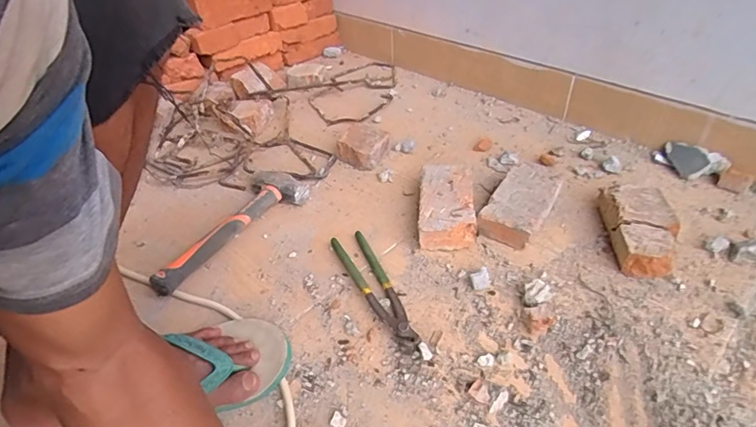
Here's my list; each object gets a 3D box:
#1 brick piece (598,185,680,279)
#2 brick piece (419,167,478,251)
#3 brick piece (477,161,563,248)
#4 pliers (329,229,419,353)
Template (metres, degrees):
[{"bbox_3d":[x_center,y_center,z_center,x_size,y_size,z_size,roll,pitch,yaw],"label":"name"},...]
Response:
[{"bbox_3d":[0.381,0.021,0.668,0.085,0.048,0.162,3,39,8],"label":"brick piece"},{"bbox_3d":[0.108,-0.015,0.733,0.085,0.049,0.168,0,40,5],"label":"brick piece"},{"bbox_3d":[0.229,-0.017,0.727,0.086,0.044,0.164,21,46,27],"label":"brick piece"},{"bbox_3d":[-0.001,0.099,0.626,0.047,0.022,0.219,-21,44,-18],"label":"pliers"}]

